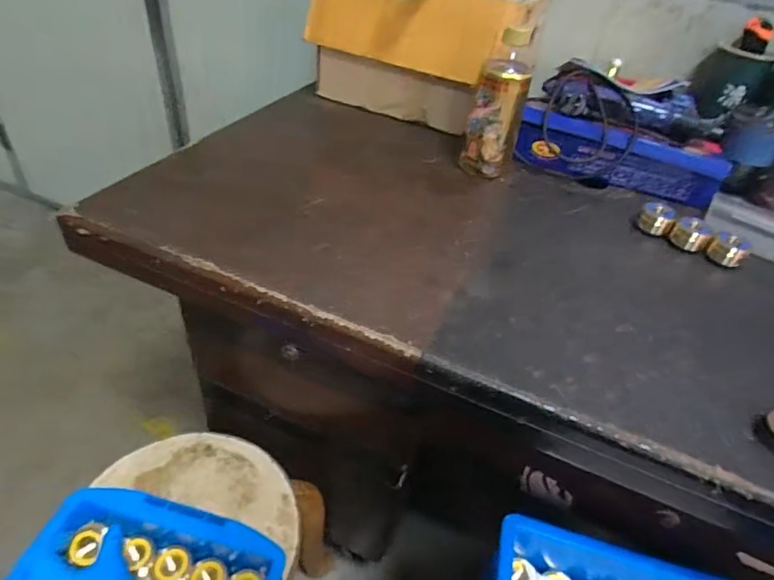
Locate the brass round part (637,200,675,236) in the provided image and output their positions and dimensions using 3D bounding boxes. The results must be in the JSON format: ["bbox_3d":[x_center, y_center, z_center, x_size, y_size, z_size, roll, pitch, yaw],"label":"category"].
[{"bbox_3d":[0.339,-0.091,0.607,0.037,0.031,0.036,4,41,-4],"label":"brass round part"}]

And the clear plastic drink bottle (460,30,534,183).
[{"bbox_3d":[0.147,-0.238,0.630,0.057,0.168,0.075,32,47,26],"label":"clear plastic drink bottle"}]

